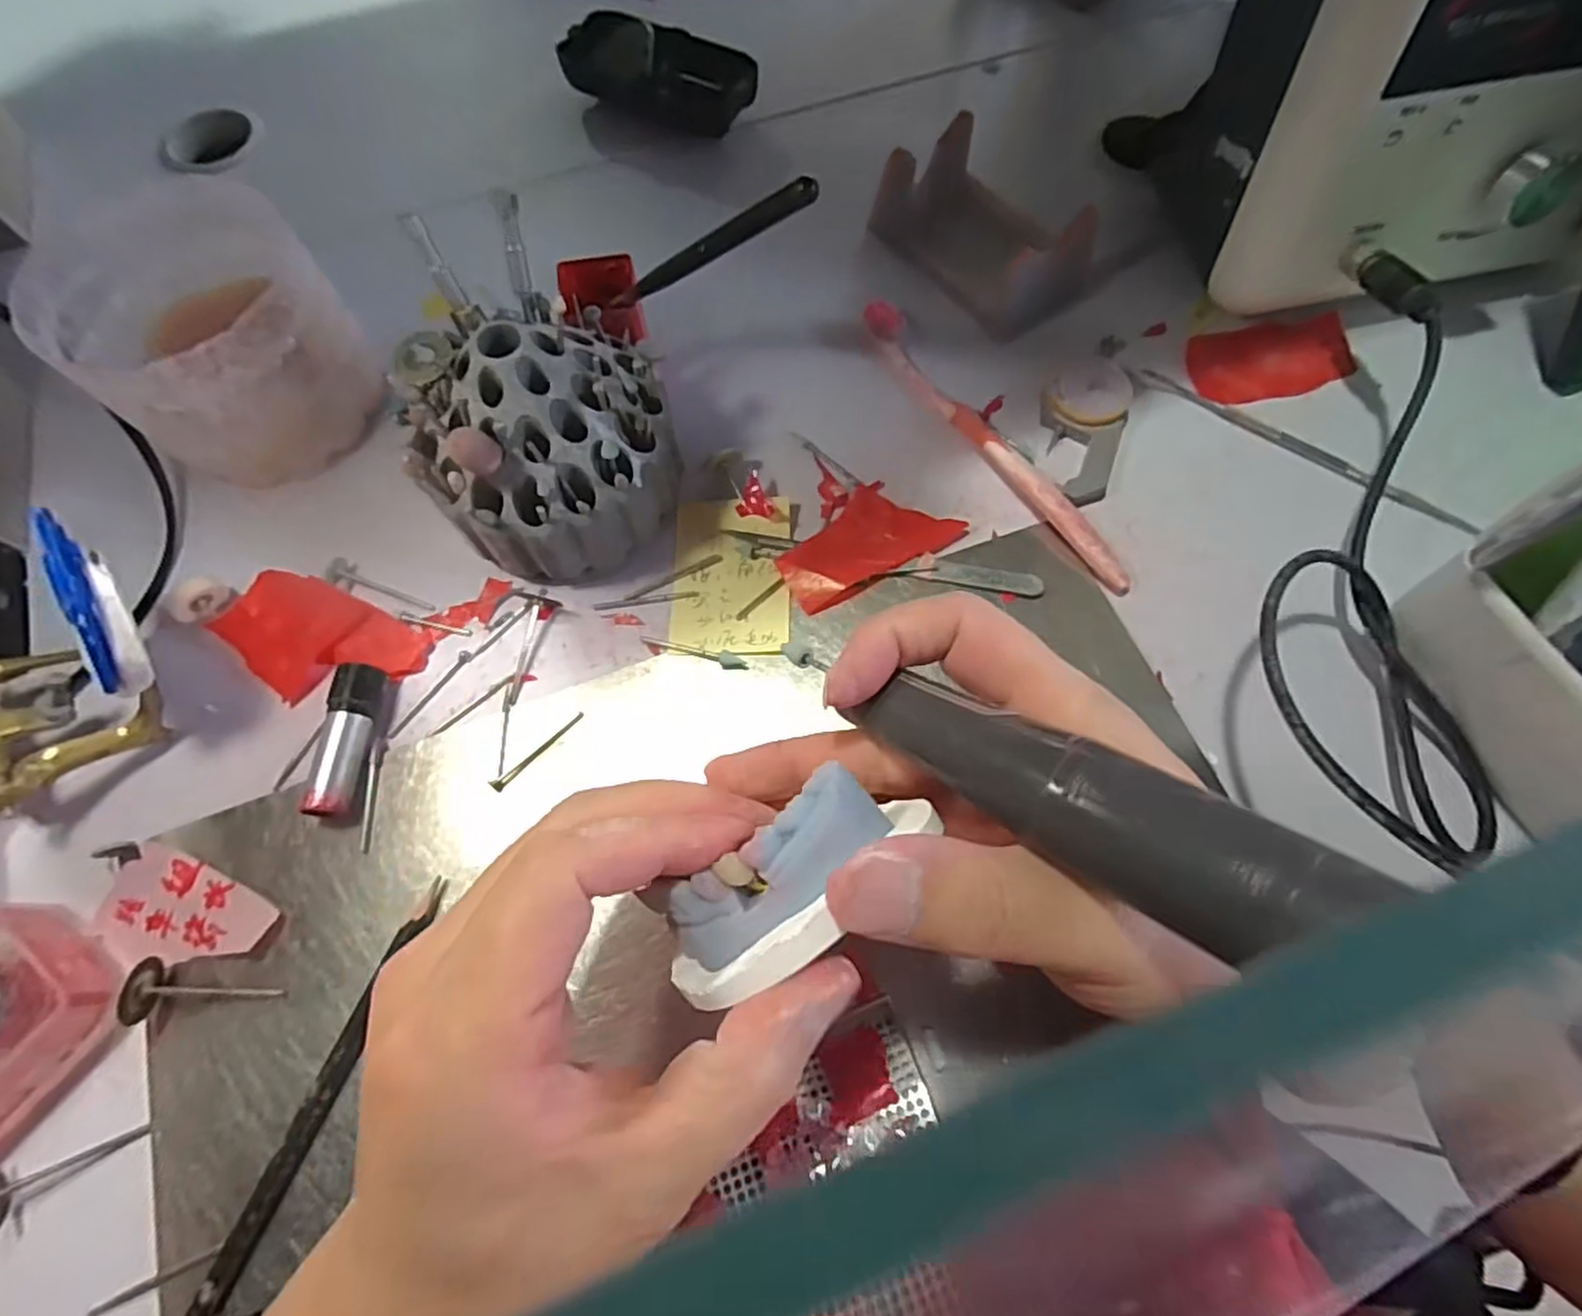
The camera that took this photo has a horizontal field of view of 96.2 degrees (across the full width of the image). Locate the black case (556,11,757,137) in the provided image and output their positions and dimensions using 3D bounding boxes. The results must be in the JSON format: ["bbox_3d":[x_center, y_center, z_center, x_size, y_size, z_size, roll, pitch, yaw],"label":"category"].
[{"bbox_3d":[-0.074,-0.333,0.409,0.108,0.029,0.047,19,70,6],"label":"black case"}]

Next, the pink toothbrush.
[{"bbox_3d":[0.093,-0.101,0.327,0.017,0.015,0.176,-33,73,-12],"label":"pink toothbrush"}]

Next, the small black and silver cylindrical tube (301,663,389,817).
[{"bbox_3d":[-0.171,0.031,0.274,0.014,0.015,0.058,1,69,0],"label":"small black and silver cylindrical tube"}]

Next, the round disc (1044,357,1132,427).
[{"bbox_3d":[0.142,-0.126,0.338,0.038,0.011,0.034,-17,71,-7],"label":"round disc"}]

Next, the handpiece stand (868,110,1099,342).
[{"bbox_3d":[0.097,-0.217,0.361,0.066,0.036,0.108,-38,74,-13],"label":"handpiece stand"}]

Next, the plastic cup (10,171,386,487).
[{"bbox_3d":[-0.249,-0.138,0.307,0.113,0.074,0.099,35,73,12],"label":"plastic cup"}]

